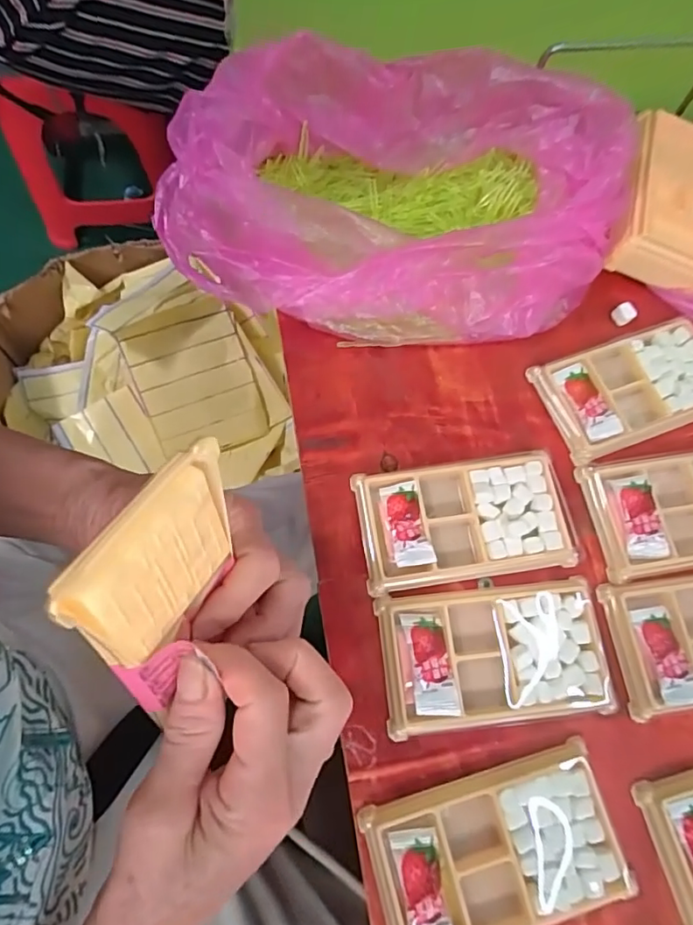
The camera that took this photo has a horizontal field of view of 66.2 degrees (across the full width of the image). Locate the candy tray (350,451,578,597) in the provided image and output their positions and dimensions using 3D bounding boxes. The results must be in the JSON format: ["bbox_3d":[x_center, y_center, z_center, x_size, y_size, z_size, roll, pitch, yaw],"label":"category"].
[{"bbox_3d":[0.078,0.038,0.352,0.136,0.013,0.078,-8,71,-5],"label":"candy tray"}]

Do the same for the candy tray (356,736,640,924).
[{"bbox_3d":[0.082,0.215,0.292,0.133,0.012,0.076,-14,72,-8],"label":"candy tray"}]

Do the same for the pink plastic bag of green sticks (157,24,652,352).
[{"bbox_3d":[0.034,-0.186,0.380,0.339,0.099,0.175,-4,71,-4],"label":"pink plastic bag of green sticks"}]

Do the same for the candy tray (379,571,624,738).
[{"bbox_3d":[0.090,0.117,0.326,0.134,0.012,0.077,-5,71,-4],"label":"candy tray"}]

